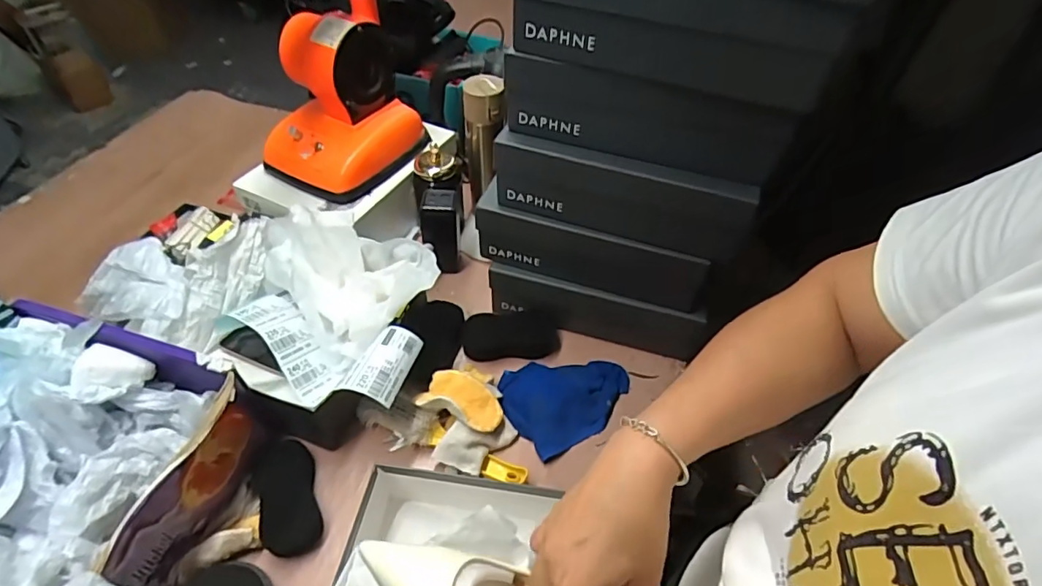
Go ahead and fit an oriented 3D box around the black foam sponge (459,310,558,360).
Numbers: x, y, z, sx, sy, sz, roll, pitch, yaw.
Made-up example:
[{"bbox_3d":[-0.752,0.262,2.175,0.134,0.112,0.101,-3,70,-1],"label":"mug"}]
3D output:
[{"bbox_3d":[-0.014,0.060,0.771,0.137,0.029,0.068,1,48,-1],"label":"black foam sponge"}]

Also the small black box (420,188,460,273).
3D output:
[{"bbox_3d":[-0.124,-0.099,0.843,0.059,0.136,0.072,-5,49,-7],"label":"small black box"}]

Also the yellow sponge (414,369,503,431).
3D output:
[{"bbox_3d":[-0.072,0.133,0.672,0.103,0.034,0.059,16,50,12],"label":"yellow sponge"}]

